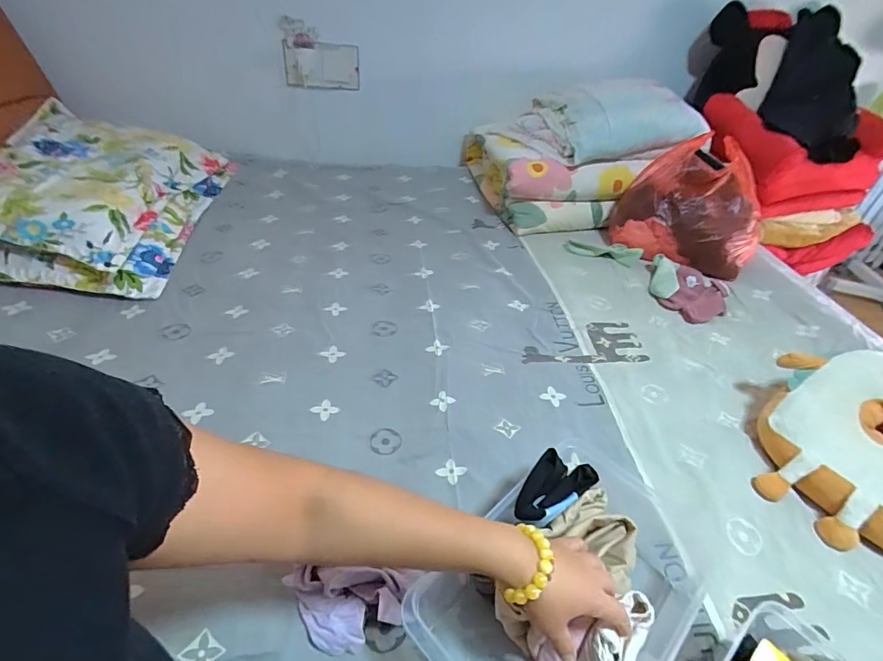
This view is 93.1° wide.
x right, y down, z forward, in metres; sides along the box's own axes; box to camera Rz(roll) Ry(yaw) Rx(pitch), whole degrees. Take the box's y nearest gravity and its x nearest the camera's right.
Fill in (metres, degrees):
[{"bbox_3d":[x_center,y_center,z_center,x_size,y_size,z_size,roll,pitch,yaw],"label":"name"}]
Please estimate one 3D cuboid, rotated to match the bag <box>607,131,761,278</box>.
[{"bbox_3d":[0.649,-0.317,1.101,0.348,0.261,0.214,17,43,14],"label":"bag"}]

